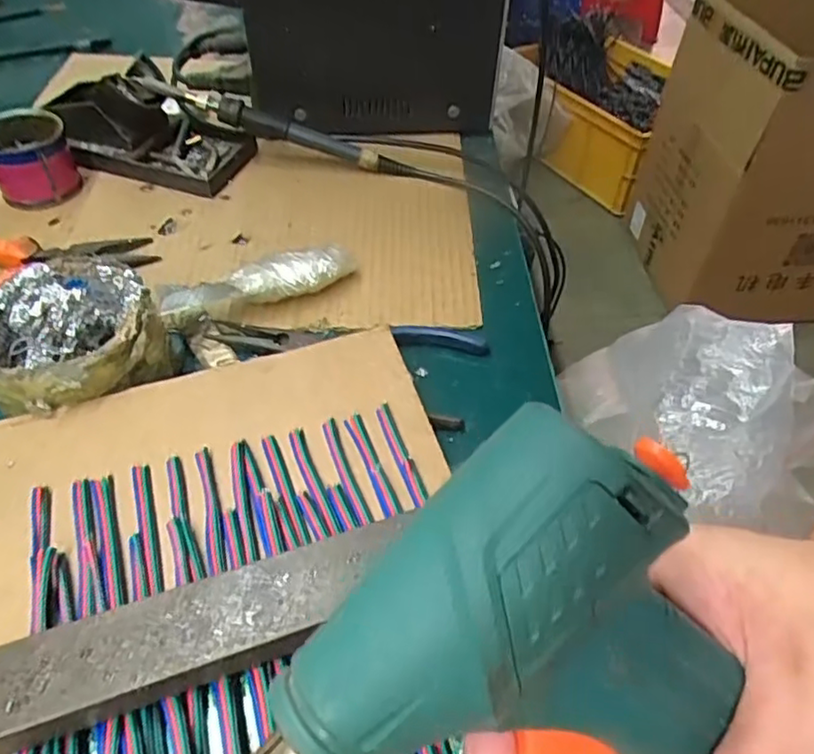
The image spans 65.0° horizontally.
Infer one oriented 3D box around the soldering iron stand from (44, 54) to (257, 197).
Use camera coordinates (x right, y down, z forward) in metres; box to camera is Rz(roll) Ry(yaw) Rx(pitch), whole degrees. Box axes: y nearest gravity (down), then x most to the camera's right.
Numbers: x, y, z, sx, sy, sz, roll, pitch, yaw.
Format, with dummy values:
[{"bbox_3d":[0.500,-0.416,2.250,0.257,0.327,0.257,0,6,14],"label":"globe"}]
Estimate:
[{"bbox_3d":[-0.186,-0.188,0.466,0.137,0.064,0.071,16,50,12],"label":"soldering iron stand"}]

